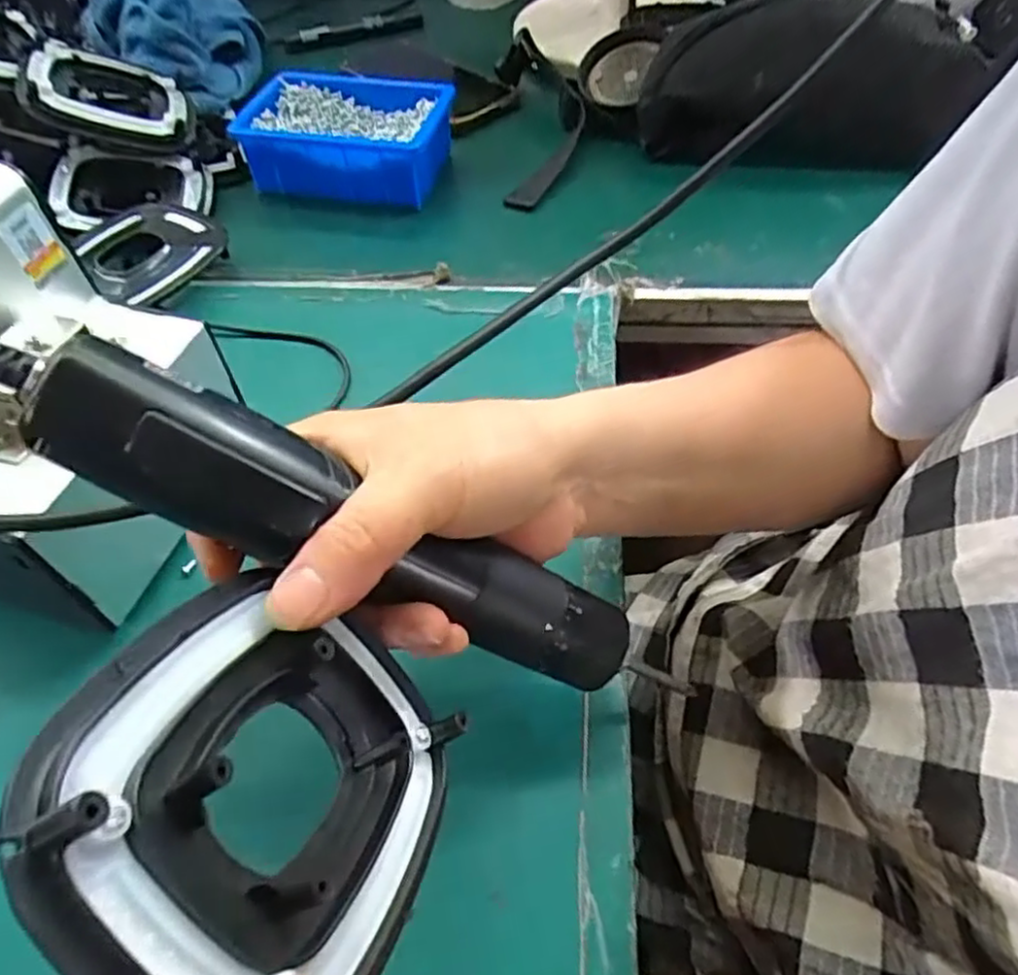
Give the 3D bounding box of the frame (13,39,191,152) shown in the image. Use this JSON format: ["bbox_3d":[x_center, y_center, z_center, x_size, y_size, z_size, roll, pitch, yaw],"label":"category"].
[{"bbox_3d":[-0.294,-0.285,0.513,0.107,0.030,0.079,3,57,-31],"label":"frame"}]

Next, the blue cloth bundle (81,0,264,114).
[{"bbox_3d":[-0.289,-0.408,0.593,0.132,0.117,0.180,-17,54,-12],"label":"blue cloth bundle"}]

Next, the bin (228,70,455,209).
[{"bbox_3d":[-0.121,-0.267,0.531,0.154,0.049,0.100,8,53,7],"label":"bin"}]

